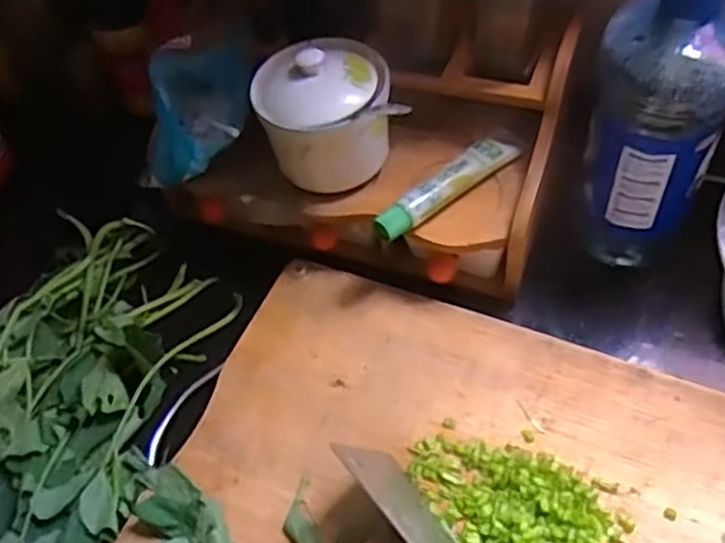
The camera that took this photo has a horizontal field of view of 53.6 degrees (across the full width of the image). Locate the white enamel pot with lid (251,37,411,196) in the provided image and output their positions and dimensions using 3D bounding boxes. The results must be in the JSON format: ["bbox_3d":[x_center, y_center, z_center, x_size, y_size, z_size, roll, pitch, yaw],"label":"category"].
[{"bbox_3d":[-0.027,-0.118,0.542,0.097,0.102,0.093,-3,54,4],"label":"white enamel pot with lid"}]

